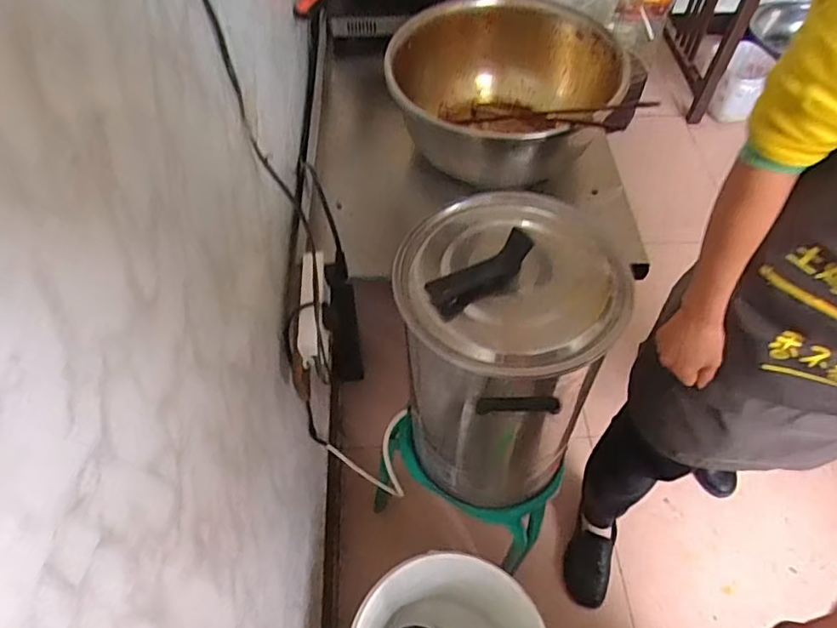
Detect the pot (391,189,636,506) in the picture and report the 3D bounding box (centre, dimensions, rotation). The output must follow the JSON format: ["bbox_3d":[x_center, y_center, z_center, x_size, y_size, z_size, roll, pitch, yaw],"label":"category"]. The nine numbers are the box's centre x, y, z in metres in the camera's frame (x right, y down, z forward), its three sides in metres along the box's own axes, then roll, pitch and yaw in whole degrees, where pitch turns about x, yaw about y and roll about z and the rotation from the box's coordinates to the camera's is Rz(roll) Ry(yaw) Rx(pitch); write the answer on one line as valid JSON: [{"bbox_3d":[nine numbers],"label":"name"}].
[{"bbox_3d":[0.097,0.065,0.765,0.237,0.392,0.263,9,56,6],"label":"pot"}]

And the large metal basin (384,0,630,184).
[{"bbox_3d":[0.138,-0.360,1.000,0.383,0.184,0.354,5,56,3],"label":"large metal basin"}]

